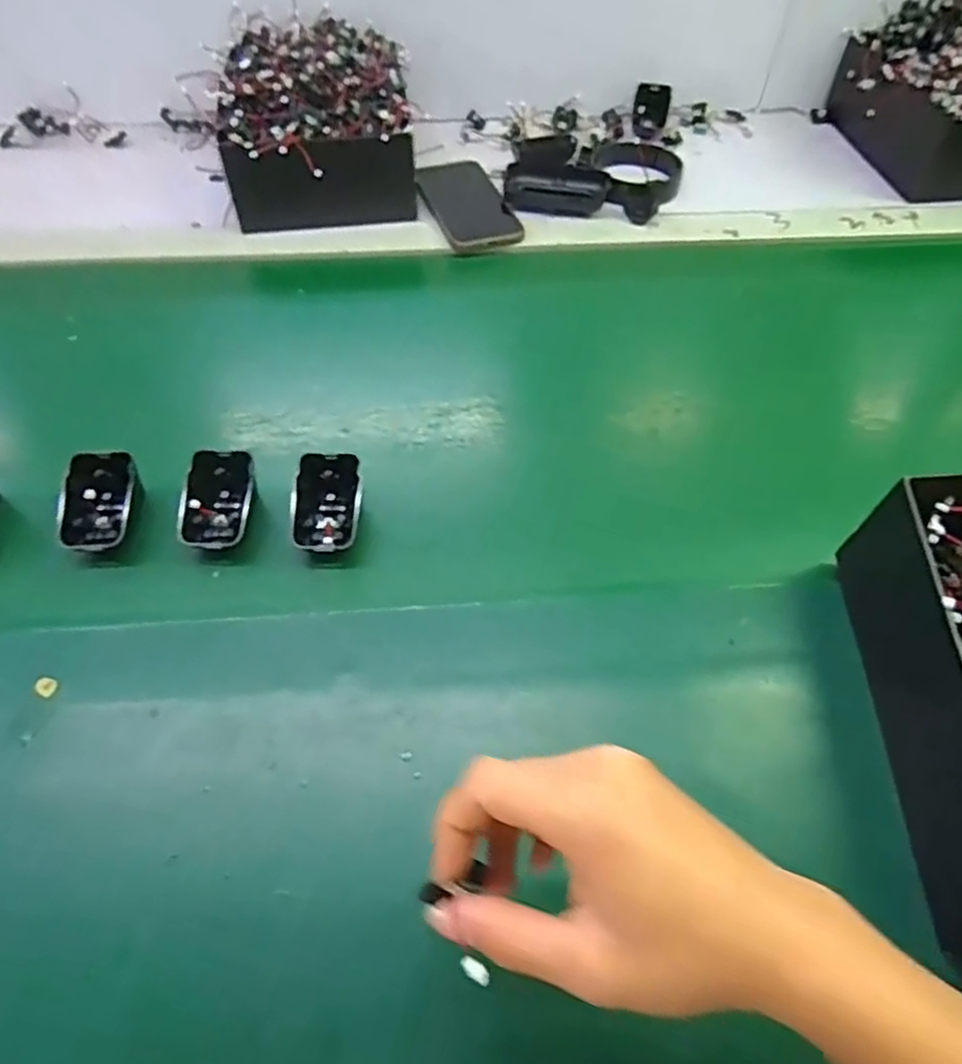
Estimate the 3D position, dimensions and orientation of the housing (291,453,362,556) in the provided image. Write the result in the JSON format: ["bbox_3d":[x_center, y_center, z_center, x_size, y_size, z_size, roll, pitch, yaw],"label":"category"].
[{"bbox_3d":[-0.103,-0.019,0.461,0.043,0.027,0.068,-1,85,6],"label":"housing"}]

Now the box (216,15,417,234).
[{"bbox_3d":[-0.162,-0.408,0.684,0.175,0.099,0.231,-6,55,-5],"label":"box"}]

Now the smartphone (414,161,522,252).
[{"bbox_3d":[-0.011,-0.335,0.688,0.078,0.013,0.128,-17,57,-13],"label":"smartphone"}]

